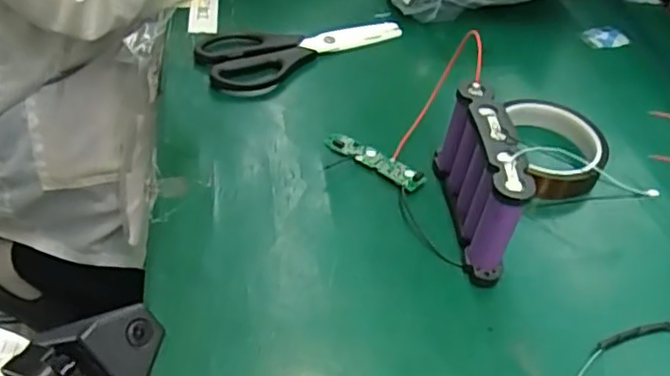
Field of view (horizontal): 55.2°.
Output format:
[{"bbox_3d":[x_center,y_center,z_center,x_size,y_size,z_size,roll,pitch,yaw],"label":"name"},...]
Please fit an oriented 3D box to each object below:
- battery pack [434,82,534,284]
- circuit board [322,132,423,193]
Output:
[{"bbox_3d":[0.096,-0.003,0.419,0.026,0.081,0.108,0,44,-7],"label":"battery pack"},{"bbox_3d":[0.029,-0.021,0.479,0.082,0.005,0.018,30,69,23],"label":"circuit board"}]

